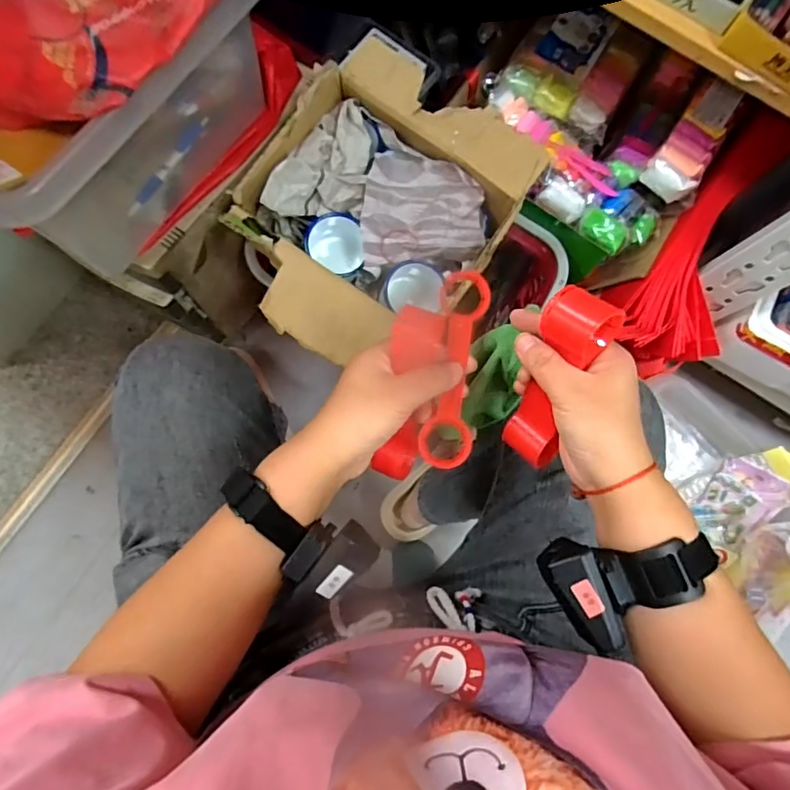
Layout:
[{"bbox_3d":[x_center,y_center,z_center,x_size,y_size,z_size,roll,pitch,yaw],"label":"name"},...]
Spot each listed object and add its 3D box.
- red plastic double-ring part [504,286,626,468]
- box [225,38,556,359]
[{"bbox_3d":[0.117,-0.008,0.369,0.046,0.134,0.041,8,43,0],"label":"red plastic double-ring part"},{"bbox_3d":[-0.030,-0.203,0.613,0.251,0.123,0.320,38,79,4],"label":"box"}]

